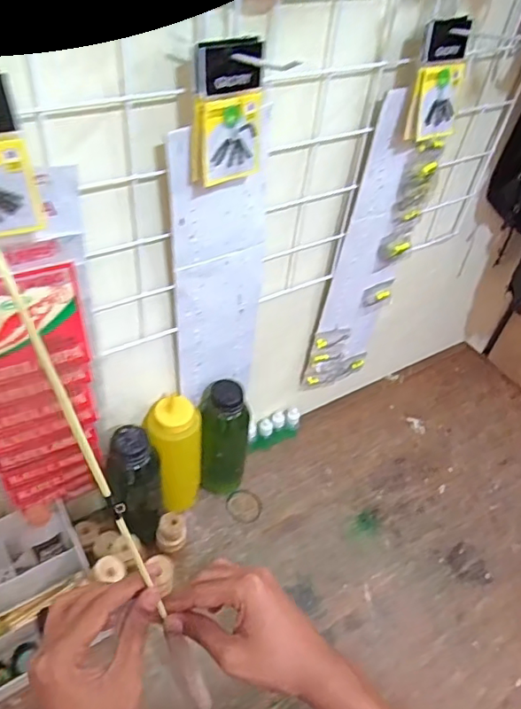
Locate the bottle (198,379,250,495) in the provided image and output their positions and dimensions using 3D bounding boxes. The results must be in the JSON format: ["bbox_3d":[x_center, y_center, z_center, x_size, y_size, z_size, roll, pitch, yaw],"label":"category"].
[{"bbox_3d":[-0.047,0.116,0.696,0.062,0.189,0.057,5,47,-2],"label":"bottle"}]

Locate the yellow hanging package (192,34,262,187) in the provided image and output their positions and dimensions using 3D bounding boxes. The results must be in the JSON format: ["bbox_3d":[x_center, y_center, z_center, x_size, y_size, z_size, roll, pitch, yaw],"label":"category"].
[{"bbox_3d":[-0.022,-0.176,0.397,0.059,0.096,0.014,-24,47,-27],"label":"yellow hanging package"}]

